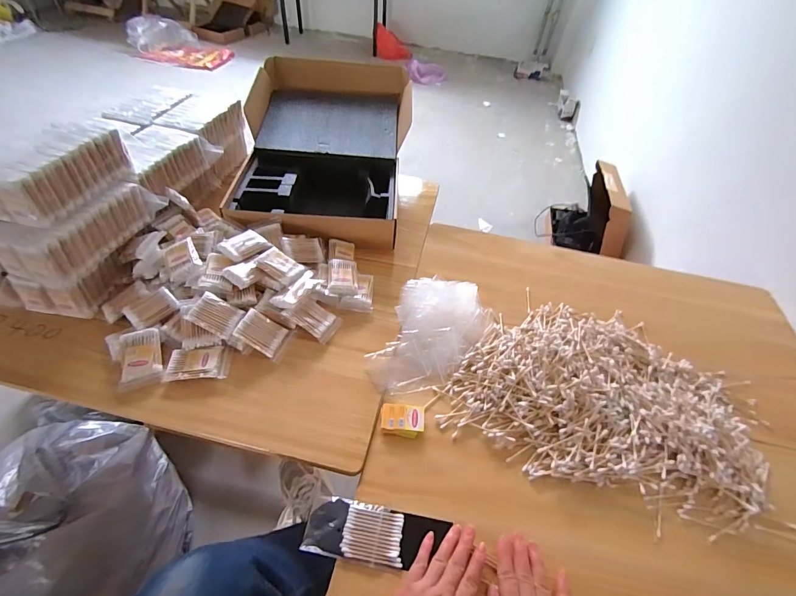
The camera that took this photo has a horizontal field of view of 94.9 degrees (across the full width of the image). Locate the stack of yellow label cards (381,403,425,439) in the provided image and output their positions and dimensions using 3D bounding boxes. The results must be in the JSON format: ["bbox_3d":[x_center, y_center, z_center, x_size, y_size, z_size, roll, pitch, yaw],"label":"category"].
[{"bbox_3d":[0.007,0.183,0.548,0.064,0.009,0.047,6,49,-1],"label":"stack of yellow label cards"}]

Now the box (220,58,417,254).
[{"bbox_3d":[-0.184,-0.410,0.948,0.367,0.117,0.661,3,49,-3],"label":"box"}]

